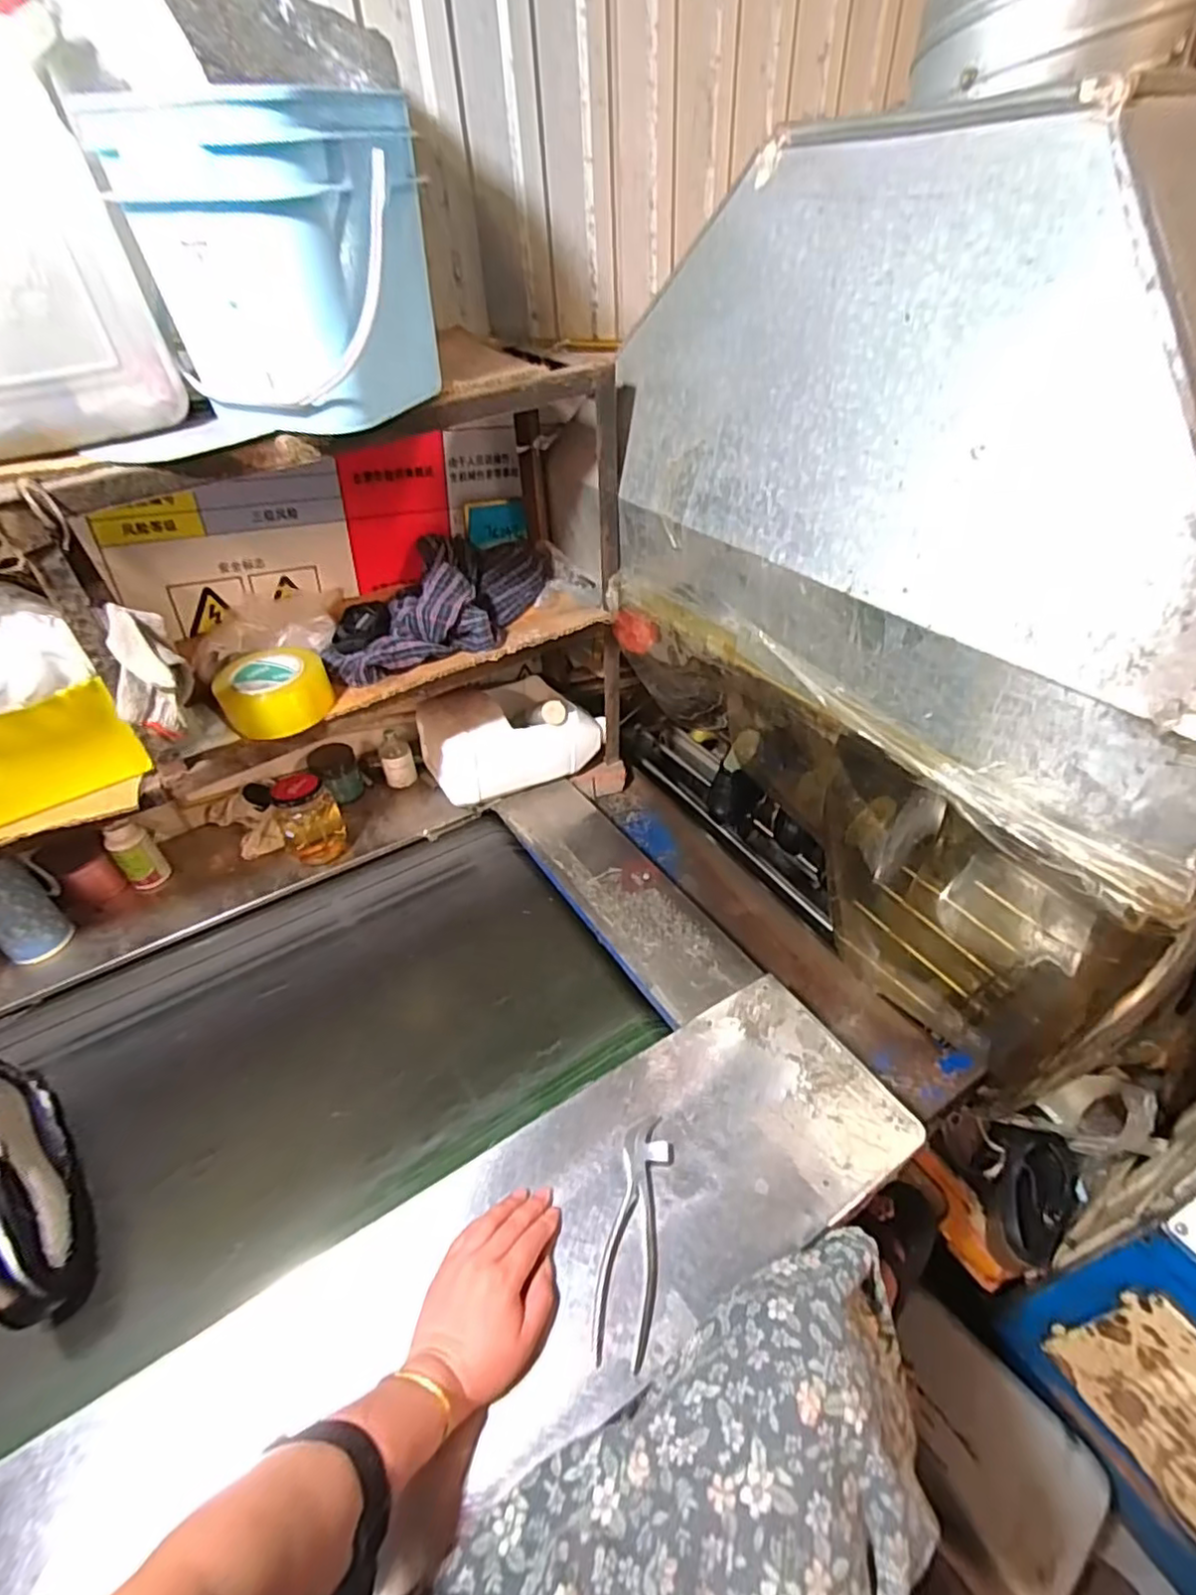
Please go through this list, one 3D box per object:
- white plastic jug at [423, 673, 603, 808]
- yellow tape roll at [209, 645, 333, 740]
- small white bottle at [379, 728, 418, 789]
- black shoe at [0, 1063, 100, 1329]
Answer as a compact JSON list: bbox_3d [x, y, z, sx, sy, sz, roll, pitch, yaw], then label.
[{"bbox_3d":[-0.152,-0.105,1.070,0.261,0.136,0.195,-27,47,-25],"label":"white plastic jug"},{"bbox_3d":[-0.384,-0.132,0.776,0.119,0.057,0.127,-20,45,-19],"label":"yellow tape roll"},{"bbox_3d":[-0.328,-0.060,1.065,0.050,0.089,0.043,-16,43,-15],"label":"small white bottle"},{"bbox_3d":[-0.571,0.366,0.589,0.132,0.091,0.267,-33,50,-30],"label":"black shoe"}]

